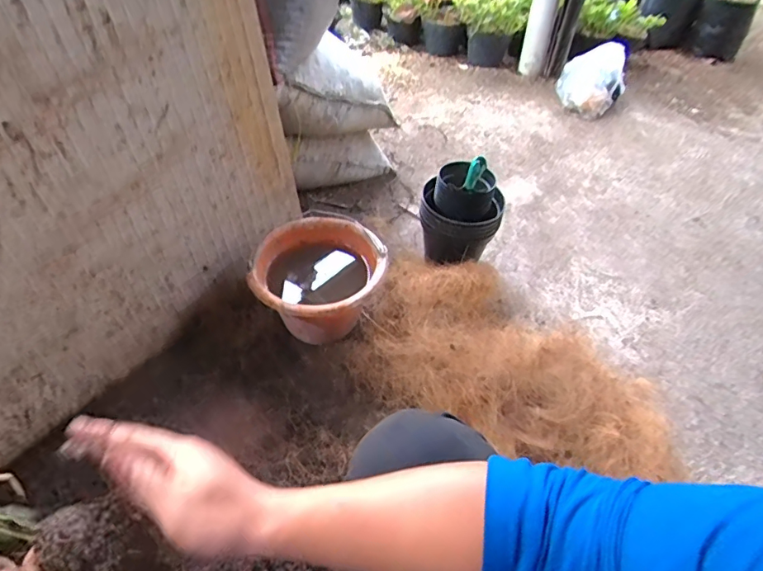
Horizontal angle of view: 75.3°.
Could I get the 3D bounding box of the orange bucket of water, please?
[{"bbox_3d":[-0.123,0.000,0.970,0.229,0.159,0.247,3,49,-4],"label":"orange bucket of water"}]

